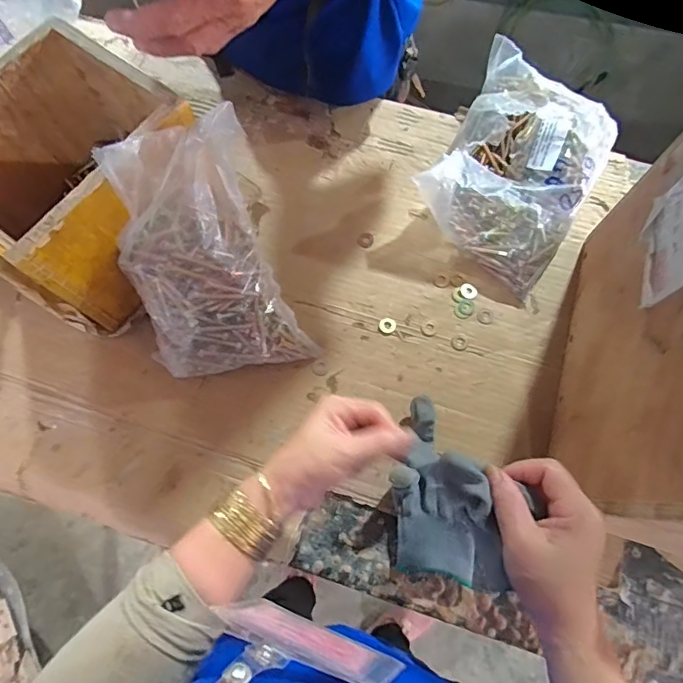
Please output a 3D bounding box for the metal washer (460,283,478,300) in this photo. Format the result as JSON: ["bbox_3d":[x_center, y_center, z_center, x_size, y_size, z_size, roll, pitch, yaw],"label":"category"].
[{"bbox_3d":[0.147,-0.058,0.554,0.020,0.004,0.018,25,74,9],"label":"metal washer"}]

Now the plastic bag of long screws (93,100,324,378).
[{"bbox_3d":[-0.141,-0.072,0.469,0.163,0.079,0.255,-18,107,1],"label":"plastic bag of long screws"}]

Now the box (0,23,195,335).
[{"bbox_3d":[-0.271,-0.153,0.505,0.186,0.177,0.217,35,76,11],"label":"box"}]

